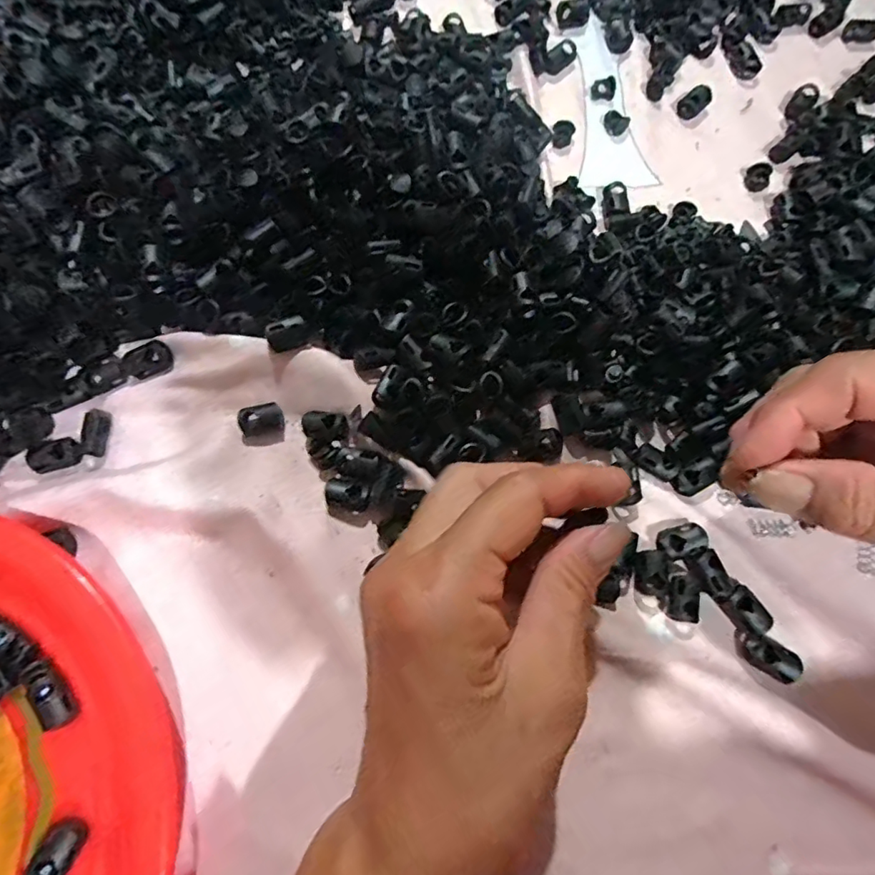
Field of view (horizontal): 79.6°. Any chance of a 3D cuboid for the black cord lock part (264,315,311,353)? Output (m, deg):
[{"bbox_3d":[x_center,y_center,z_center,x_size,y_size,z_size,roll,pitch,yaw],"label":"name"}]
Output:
[{"bbox_3d":[-0.070,-0.049,0.247,0.019,0.008,0.012,-23,76,-8],"label":"black cord lock part"}]

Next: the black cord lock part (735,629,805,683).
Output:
[{"bbox_3d":[0.141,0.093,0.223,0.025,0.005,0.014,29,75,6],"label":"black cord lock part"}]

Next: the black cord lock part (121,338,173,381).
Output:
[{"bbox_3d":[-0.137,-0.037,0.249,0.021,0.009,0.014,-17,75,-7],"label":"black cord lock part"}]

